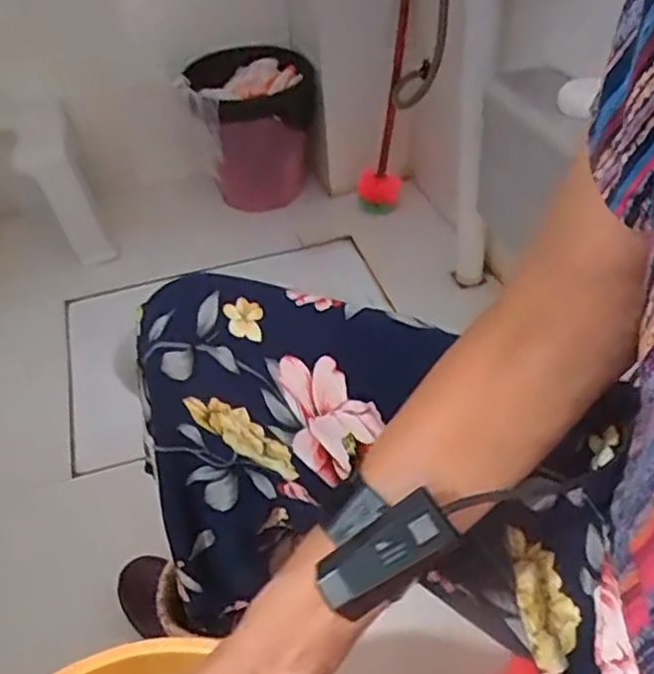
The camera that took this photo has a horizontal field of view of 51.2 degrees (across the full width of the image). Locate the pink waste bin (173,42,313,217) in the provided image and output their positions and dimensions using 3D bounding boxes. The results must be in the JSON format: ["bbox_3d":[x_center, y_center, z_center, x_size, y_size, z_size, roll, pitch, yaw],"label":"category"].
[{"bbox_3d":[-0.154,-0.419,1.459,0.267,0.282,0.227,-1,41,4],"label":"pink waste bin"}]

